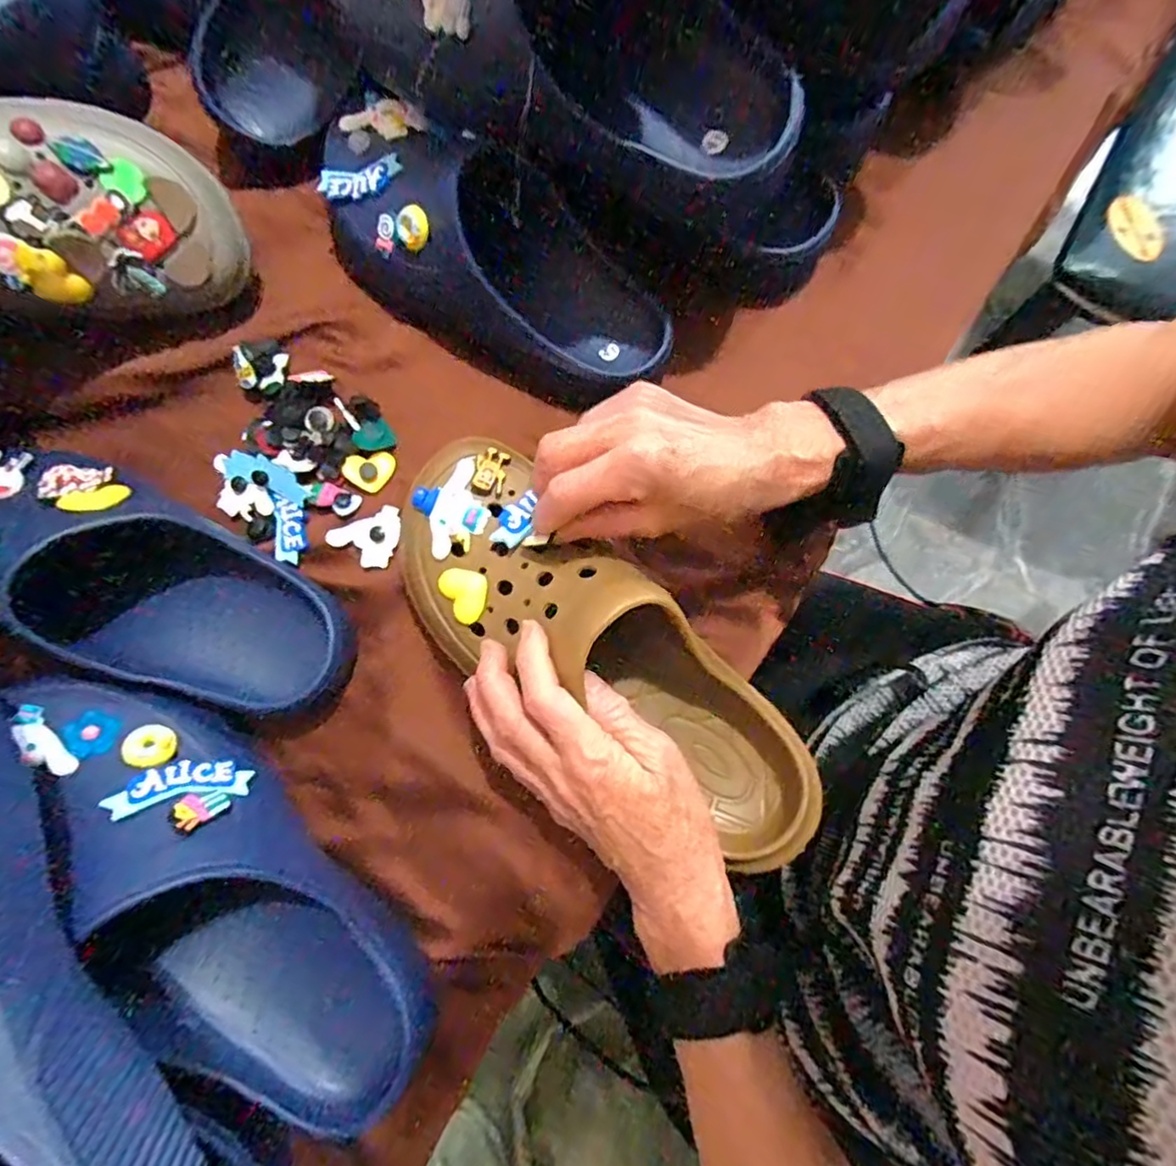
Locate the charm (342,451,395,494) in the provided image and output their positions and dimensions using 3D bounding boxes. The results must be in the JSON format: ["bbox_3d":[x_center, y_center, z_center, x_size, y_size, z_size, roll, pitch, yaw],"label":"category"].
[{"bbox_3d":[-0.147,-0.078,0.415,0.029,0.004,0.028,30,80,-9],"label":"charm"}]

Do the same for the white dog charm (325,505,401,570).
[{"bbox_3d":[-0.142,-0.027,0.404,0.047,0.006,0.036,-29,80,-5],"label":"white dog charm"}]

